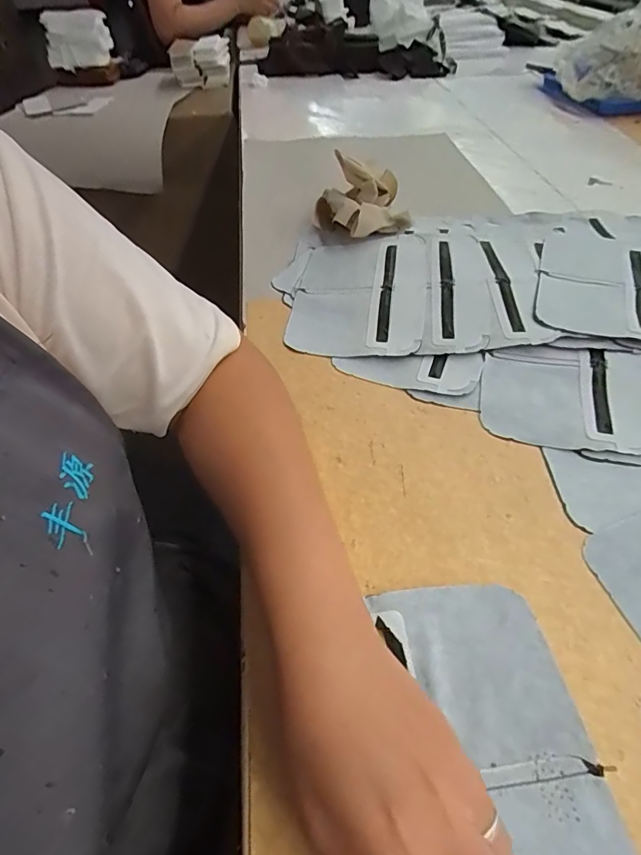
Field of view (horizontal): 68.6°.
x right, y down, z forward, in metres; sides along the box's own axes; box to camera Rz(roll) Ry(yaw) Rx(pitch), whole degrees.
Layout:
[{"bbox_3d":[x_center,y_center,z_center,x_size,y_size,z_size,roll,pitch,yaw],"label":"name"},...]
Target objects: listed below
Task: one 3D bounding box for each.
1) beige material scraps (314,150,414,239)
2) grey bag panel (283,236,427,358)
[{"bbox_3d":[0.049,-0.288,0.581,0.111,0.062,0.139,-4,48,-1],"label":"beige material scraps"},{"bbox_3d":[0.042,-0.143,0.492,0.130,0.022,0.194,6,48,8],"label":"grey bag panel"}]

